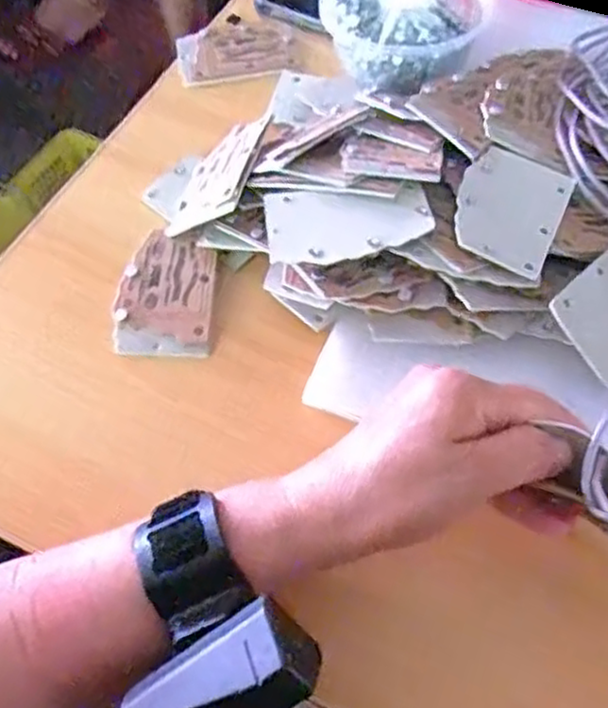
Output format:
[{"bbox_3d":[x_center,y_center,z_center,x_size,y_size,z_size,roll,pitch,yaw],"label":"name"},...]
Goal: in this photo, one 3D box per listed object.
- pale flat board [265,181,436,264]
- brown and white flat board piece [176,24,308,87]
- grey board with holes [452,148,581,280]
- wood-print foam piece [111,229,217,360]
[{"bbox_3d":[0.024,-0.067,0.369,0.084,0.006,0.047,-4,59,1],"label":"pale flat board"},{"bbox_3d":[-0.049,-0.218,0.516,0.081,0.004,0.068,-10,57,-6],"label":"brown and white flat board piece"},{"bbox_3d":[0.110,-0.078,0.381,0.055,0.004,0.083,26,56,8],"label":"grey board with holes"},{"bbox_3d":[-0.078,-0.034,0.403,0.053,0.007,0.079,1,60,1],"label":"wood-print foam piece"}]

